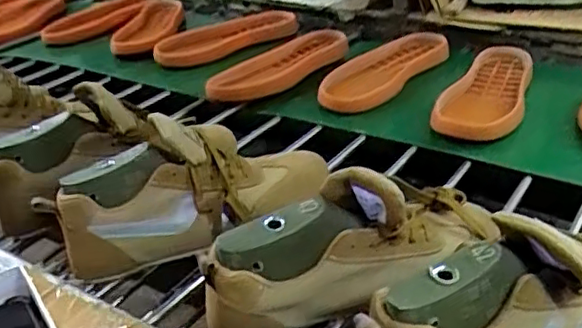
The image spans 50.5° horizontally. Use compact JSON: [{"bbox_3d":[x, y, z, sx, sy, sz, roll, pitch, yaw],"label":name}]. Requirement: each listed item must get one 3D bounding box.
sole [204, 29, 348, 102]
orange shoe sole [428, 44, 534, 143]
[{"bbox_3d":[-0.019,-0.164,1.043,0.114,0.041,0.294,26,40,37],"label":"sole"},{"bbox_3d":[0.287,-0.105,0.906,0.112,0.039,0.283,12,33,21],"label":"orange shoe sole"}]

